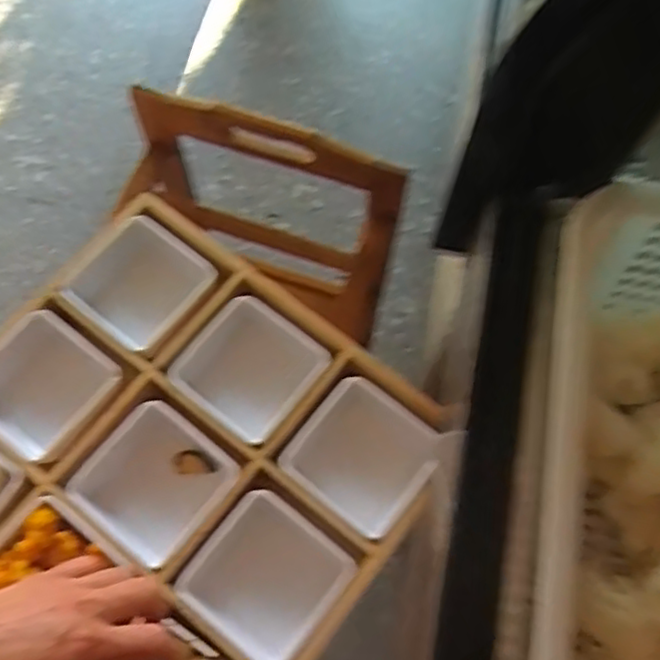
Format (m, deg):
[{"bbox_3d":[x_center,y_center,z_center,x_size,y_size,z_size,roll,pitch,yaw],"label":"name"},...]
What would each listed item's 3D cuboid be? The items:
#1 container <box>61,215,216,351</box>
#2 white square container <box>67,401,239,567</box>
[{"bbox_3d":[-0.151,-0.033,0.564,0.095,0.043,0.094,35,73,11],"label":"container"},{"bbox_3d":[-0.126,0.115,0.513,0.091,0.056,0.092,38,73,12],"label":"white square container"}]

